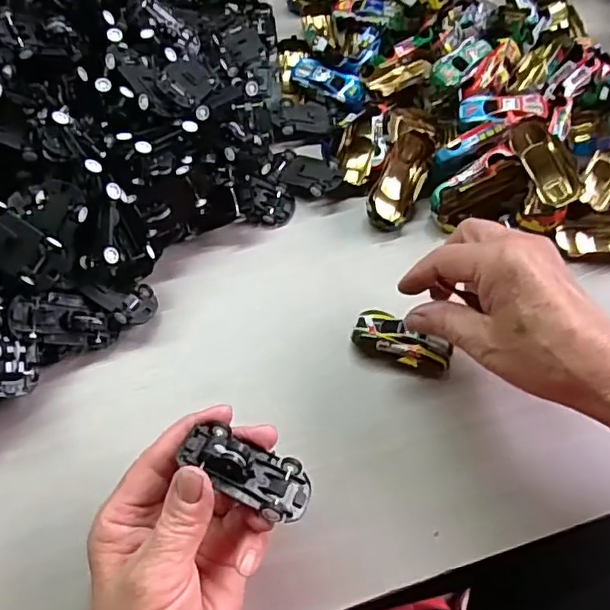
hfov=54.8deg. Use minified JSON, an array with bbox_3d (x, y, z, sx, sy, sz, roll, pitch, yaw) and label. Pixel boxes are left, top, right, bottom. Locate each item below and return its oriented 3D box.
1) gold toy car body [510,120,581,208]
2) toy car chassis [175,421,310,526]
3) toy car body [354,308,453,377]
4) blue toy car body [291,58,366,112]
[{"bbox_3d":[0.164,-0.098,0.404,0.029,0.011,0.063,-24,82,-11],"label":"gold toy car body"},{"bbox_3d":[-0.027,0.079,0.279,0.062,0.014,0.028,30,66,-2],"label":"toy car chassis"},{"bbox_3d":[0.061,0.024,0.367,0.061,0.018,0.027,25,66,15],"label":"toy car body"},{"bbox_3d":[0.019,-0.182,0.478,0.070,0.011,0.026,31,66,16],"label":"blue toy car body"}]

